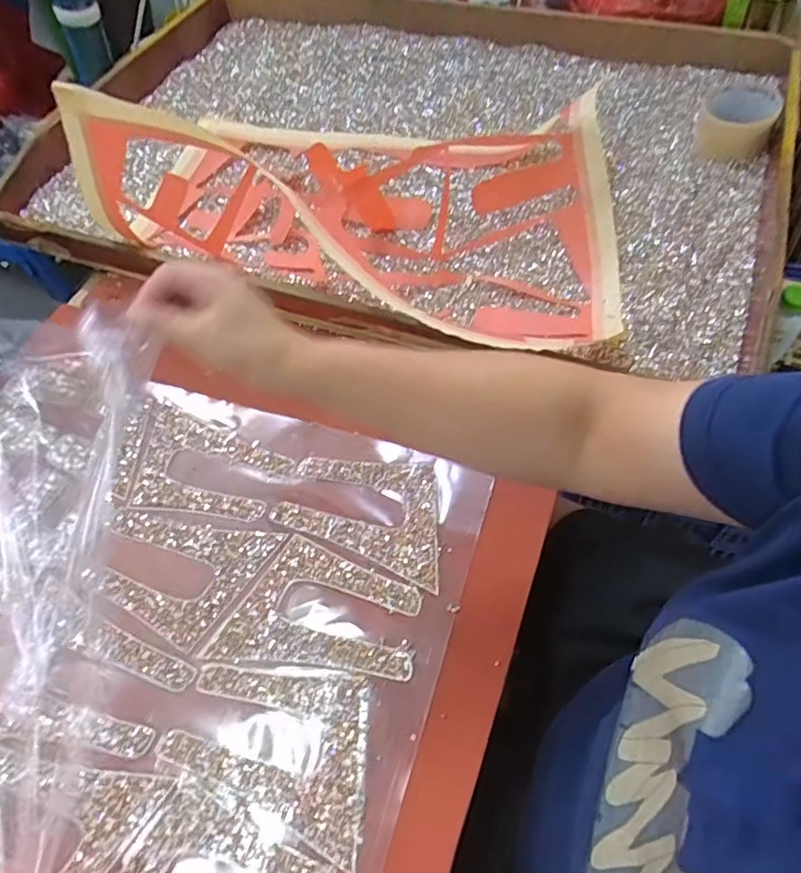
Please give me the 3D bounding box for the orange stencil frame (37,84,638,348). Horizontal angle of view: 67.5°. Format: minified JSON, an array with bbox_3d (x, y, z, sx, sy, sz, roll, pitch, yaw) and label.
[{"bbox_3d":[-0.034,-0.298,0.640,0.559,0.195,0.355,12,60,10],"label":"orange stencil frame"}]

